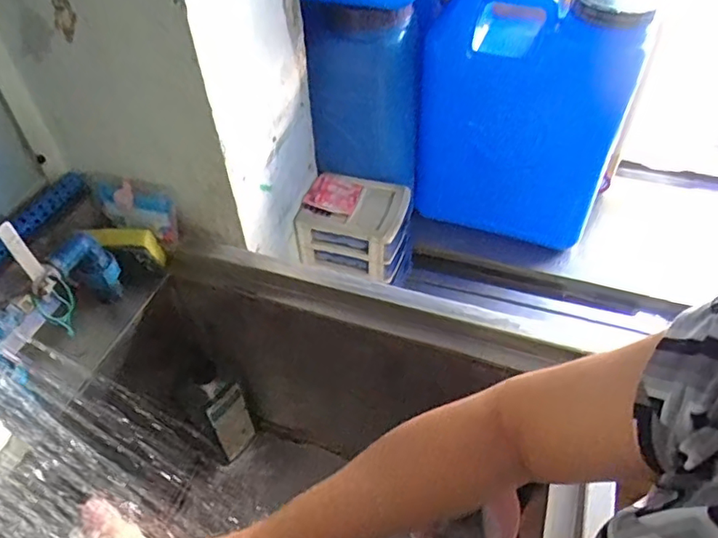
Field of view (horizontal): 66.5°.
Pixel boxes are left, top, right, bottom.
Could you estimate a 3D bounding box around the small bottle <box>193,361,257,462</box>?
[{"bbox_3d":[-0.213,0.228,0.885,0.064,0.209,0.049,-23,49,-17],"label":"small bottle"}]

